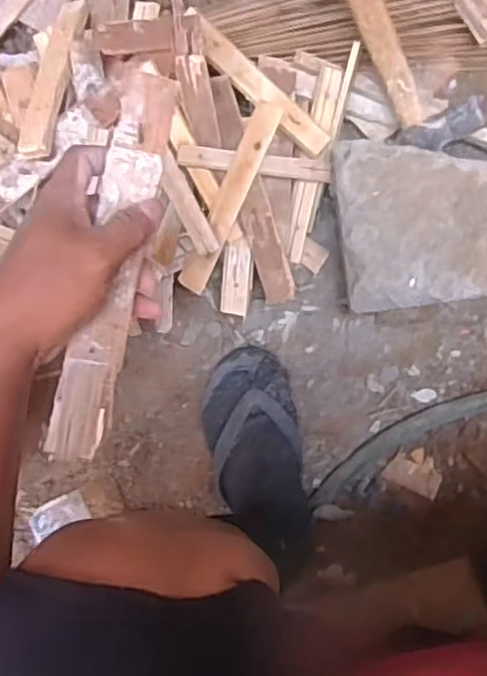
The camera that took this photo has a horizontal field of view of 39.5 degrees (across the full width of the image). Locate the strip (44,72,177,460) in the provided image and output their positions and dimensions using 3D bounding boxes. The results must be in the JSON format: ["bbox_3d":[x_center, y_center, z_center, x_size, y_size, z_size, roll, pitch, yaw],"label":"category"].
[{"bbox_3d":[-0.080,-0.039,0.415,0.035,0.008,0.236,12,98,-18],"label":"strip"}]

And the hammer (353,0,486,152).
[{"bbox_3d":[0.135,-0.303,0.633,0.069,0.048,0.278,-33,116,6],"label":"hammer"}]

